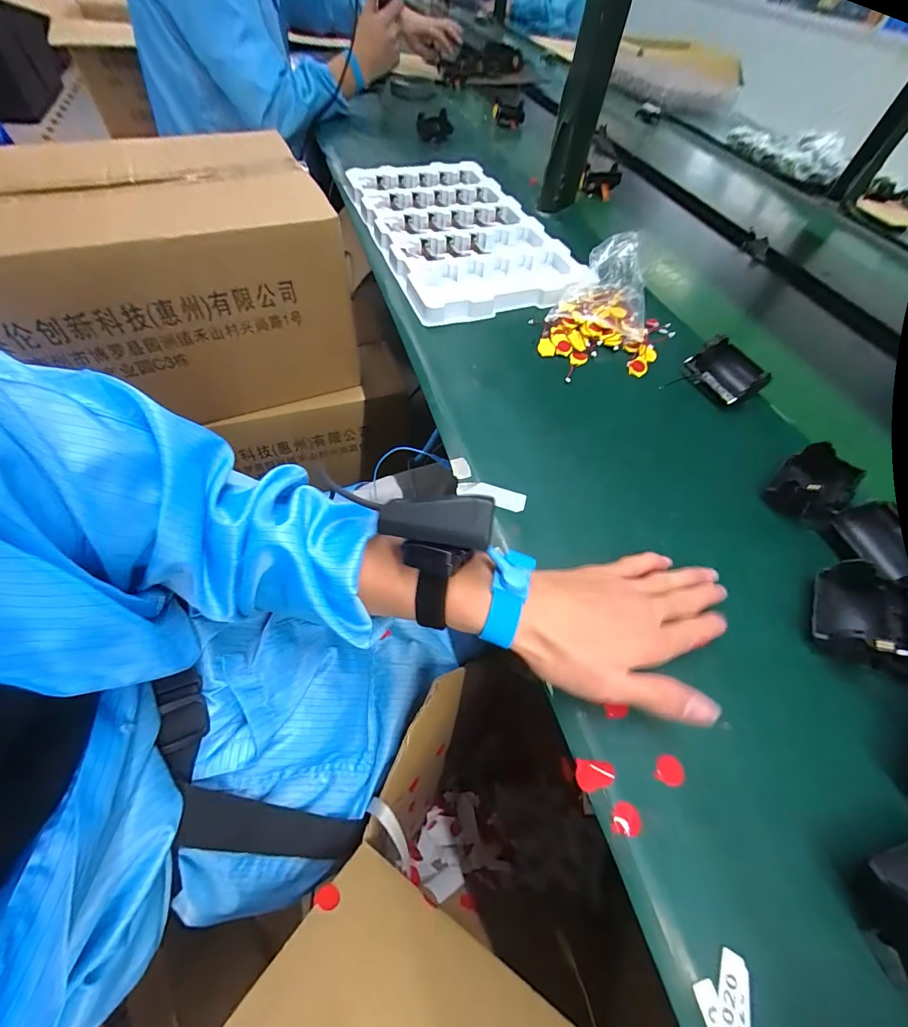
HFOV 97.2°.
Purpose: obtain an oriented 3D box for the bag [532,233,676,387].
[{"bbox_3d":[0.179,-0.234,0.463,0.144,0.065,0.188,26,60,13],"label":"bag"}]

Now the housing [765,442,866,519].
[{"bbox_3d":[0.321,-0.027,0.356,0.073,0.035,0.055,-35,66,-22],"label":"housing"}]

